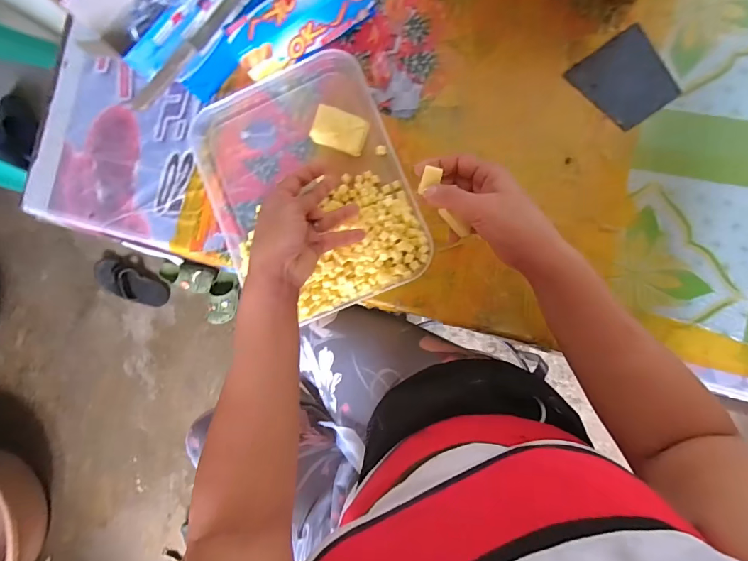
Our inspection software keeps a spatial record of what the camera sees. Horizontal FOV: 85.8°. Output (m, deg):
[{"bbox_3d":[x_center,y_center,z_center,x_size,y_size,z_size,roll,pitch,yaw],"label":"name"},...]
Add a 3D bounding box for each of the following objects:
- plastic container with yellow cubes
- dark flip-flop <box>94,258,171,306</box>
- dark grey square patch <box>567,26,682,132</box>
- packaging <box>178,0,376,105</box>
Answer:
[{"bbox_3d":[-0.085,-0.118,0.504,0.241,0.042,0.312,-22,83,7],"label":"plastic container with yellow cubes"},{"bbox_3d":[-0.829,0.016,1.374,0.277,0.045,0.103,23,91,10],"label":"dark flip-flop"},{"bbox_3d":[0.295,-0.234,0.469,0.087,0.008,0.100,-34,82,5],"label":"dark grey square patch"},{"bbox_3d":[-0.122,-0.302,0.500,0.249,0.072,0.049,-26,83,6],"label":"packaging"}]

